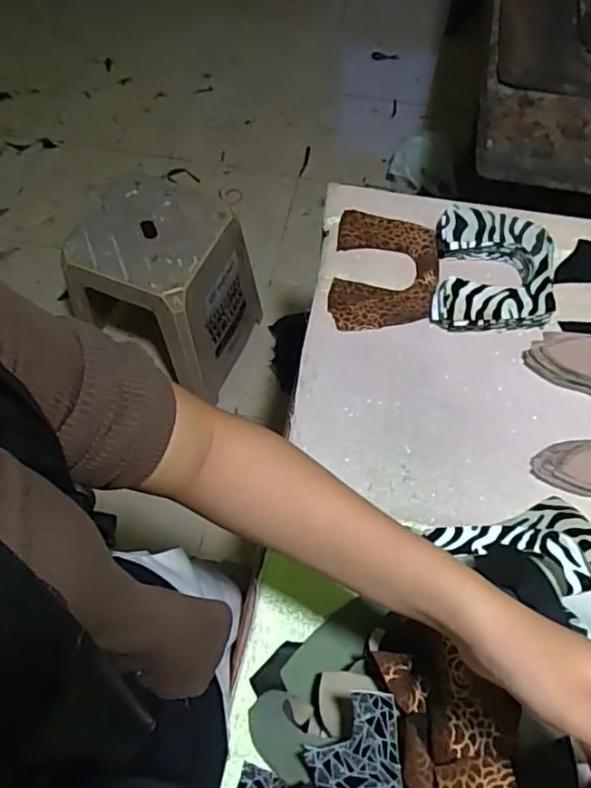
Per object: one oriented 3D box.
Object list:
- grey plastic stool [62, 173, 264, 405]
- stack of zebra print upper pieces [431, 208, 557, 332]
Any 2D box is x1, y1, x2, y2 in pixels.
[{"bbox_3d":[-0.271,-0.243,1.363,0.296,0.381,0.286,24,66,11],"label":"grey plastic stool"},{"bbox_3d":[0.233,-0.145,0.713,0.134,0.046,0.160,8,62,5],"label":"stack of zebra print upper pieces"}]

